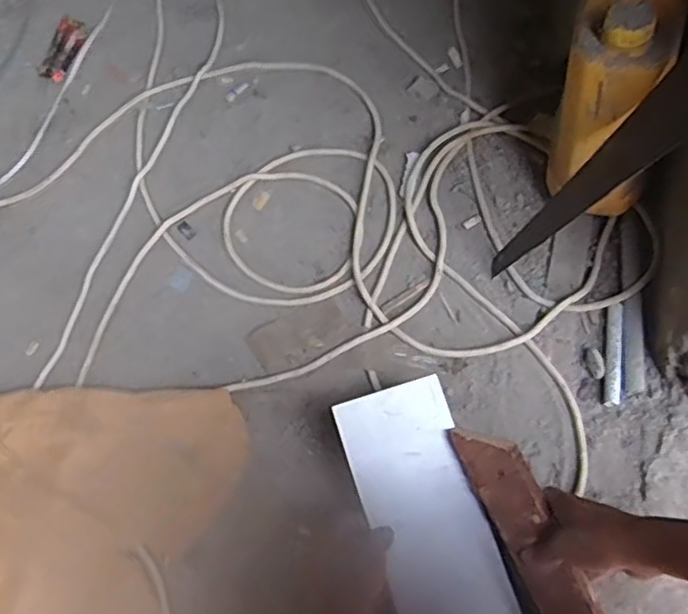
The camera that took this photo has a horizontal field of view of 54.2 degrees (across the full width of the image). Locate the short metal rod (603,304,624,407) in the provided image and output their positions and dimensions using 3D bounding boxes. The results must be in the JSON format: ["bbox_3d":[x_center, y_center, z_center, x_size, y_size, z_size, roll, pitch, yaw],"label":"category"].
[{"bbox_3d":[0.324,0.057,0.805,0.017,0.019,0.120,7,70,5],"label":"short metal rod"}]

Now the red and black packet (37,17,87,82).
[{"bbox_3d":[-0.428,-0.396,1.032,0.049,0.010,0.110,16,71,8],"label":"red and black packet"}]

